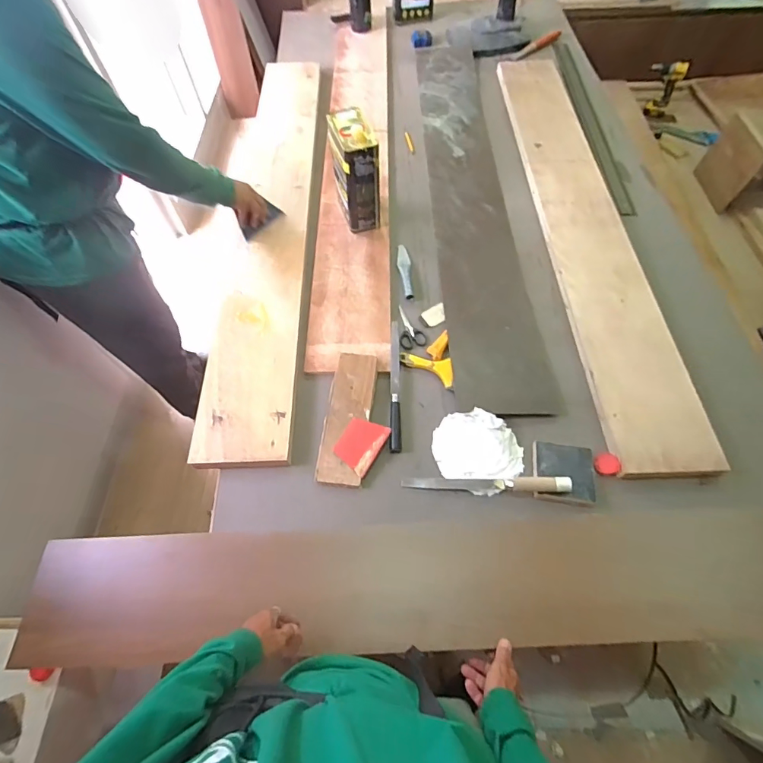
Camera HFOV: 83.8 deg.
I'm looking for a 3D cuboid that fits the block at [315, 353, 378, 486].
[{"bbox_3d":[-0.074,0.070,0.930,0.097,0.018,0.309,5,61,5],"label":"block"}]

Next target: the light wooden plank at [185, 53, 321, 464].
[{"bbox_3d":[-0.310,-0.488,1.233,0.212,0.029,1.511,-1,61,0],"label":"light wooden plank"}]

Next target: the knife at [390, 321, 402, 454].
[{"bbox_3d":[0.031,-0.003,0.976,0.024,0.023,0.334,-1,60,2],"label":"knife"}]

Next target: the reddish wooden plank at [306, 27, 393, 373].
[{"bbox_3d":[-0.079,-0.744,1.390,0.209,0.021,1.651,0,61,1],"label":"reddish wooden plank"}]

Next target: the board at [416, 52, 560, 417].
[{"bbox_3d":[0.270,-0.624,1.307,0.227,0.022,1.590,-1,61,0],"label":"board"}]

